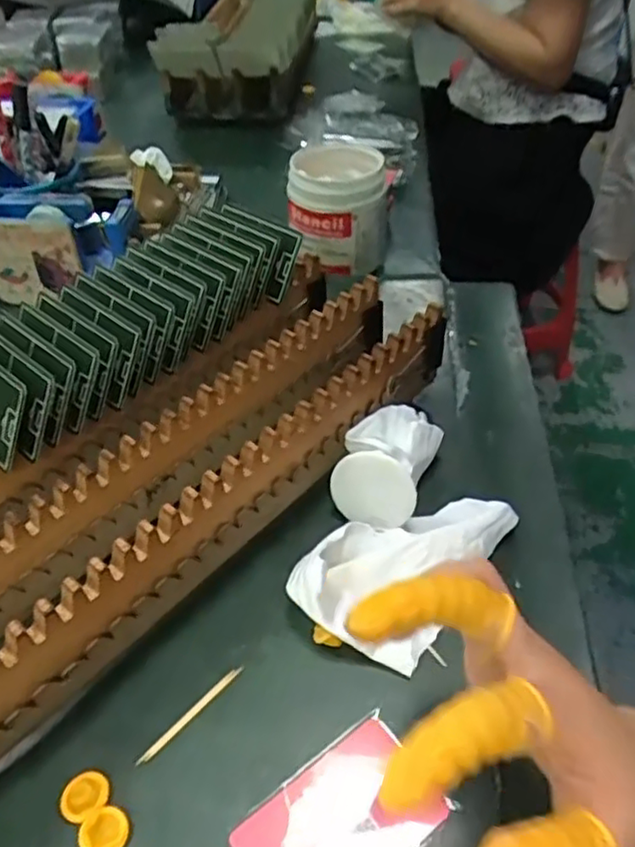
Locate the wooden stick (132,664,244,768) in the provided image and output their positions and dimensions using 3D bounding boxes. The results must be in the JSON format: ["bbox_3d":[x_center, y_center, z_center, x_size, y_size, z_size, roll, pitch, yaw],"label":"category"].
[{"bbox_3d":[-0.063,0.144,0.331,0.005,0.004,0.064,32,54,31],"label":"wooden stick"}]

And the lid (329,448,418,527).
[{"bbox_3d":[0.033,0.039,0.399,0.052,0.049,0.005,20,30,16],"label":"lid"}]

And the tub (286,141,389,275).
[{"bbox_3d":[0.023,-0.213,0.647,0.092,0.098,0.089,5,44,8],"label":"tub"}]

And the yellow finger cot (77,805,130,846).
[{"bbox_3d":[-0.094,0.182,0.293,0.020,0.006,0.021,-2,44,1],"label":"yellow finger cot"}]

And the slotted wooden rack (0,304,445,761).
[{"bbox_3d":[-0.125,0.098,0.326,0.064,0.082,0.552,31,53,31],"label":"slotted wooden rack"}]

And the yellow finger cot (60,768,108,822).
[{"bbox_3d":[-0.108,0.171,0.305,0.021,0.006,0.021,-2,44,1],"label":"yellow finger cot"}]

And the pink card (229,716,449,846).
[{"bbox_3d":[0.009,0.176,0.290,0.082,0.004,0.054,-33,49,-19],"label":"pink card"}]

